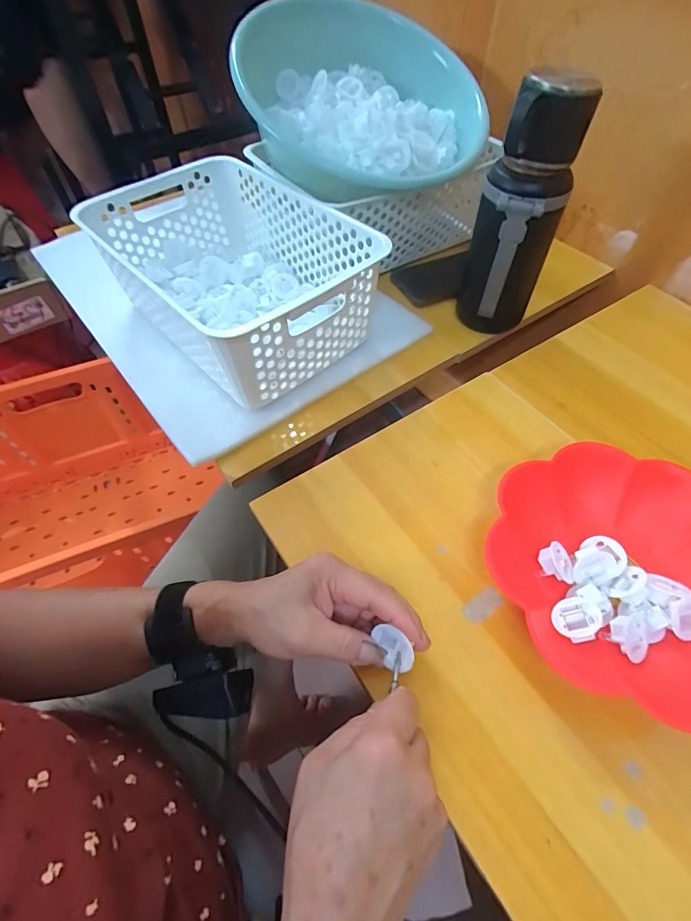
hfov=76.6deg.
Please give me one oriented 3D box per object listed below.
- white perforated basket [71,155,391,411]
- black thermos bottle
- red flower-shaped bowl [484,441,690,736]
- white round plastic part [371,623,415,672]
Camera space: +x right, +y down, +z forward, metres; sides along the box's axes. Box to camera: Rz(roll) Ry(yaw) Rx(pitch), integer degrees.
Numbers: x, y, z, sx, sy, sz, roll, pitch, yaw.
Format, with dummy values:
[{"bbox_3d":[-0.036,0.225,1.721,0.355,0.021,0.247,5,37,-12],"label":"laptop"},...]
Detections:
[{"bbox_3d":[-0.121,-0.205,0.499,0.211,0.127,0.312,-34,60,-21],"label":"white perforated basket"},{"bbox_3d":[0.170,-0.232,0.443,0.079,0.227,0.068,13,56,11],"label":"black thermos bottle"},{"bbox_3d":[0.211,0.082,0.336,0.193,0.047,0.183,-1,54,1],"label":"red flower-shaped bowl"},{"bbox_3d":[0.034,0.124,0.289,0.008,0.021,0.028,-12,79,-55],"label":"white round plastic part"}]

